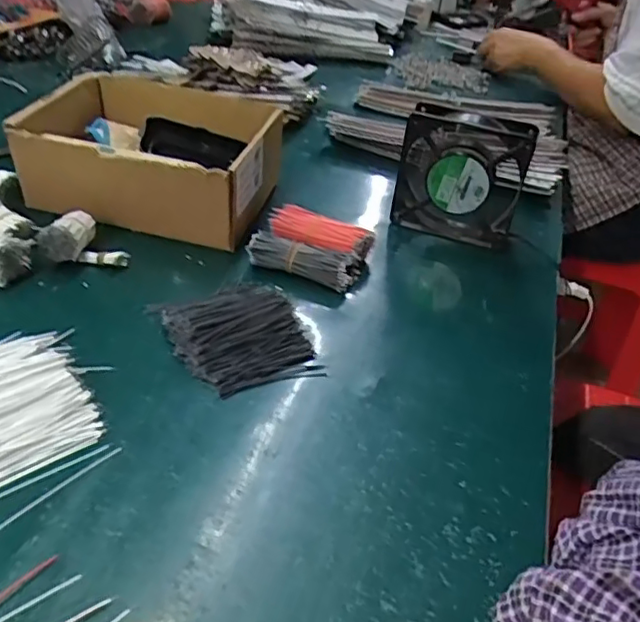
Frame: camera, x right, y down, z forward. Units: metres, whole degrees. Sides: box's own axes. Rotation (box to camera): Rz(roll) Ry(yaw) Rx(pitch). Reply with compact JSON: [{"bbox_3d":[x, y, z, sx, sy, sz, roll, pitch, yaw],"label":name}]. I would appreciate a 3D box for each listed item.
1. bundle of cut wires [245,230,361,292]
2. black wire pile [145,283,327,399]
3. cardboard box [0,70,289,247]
[{"bbox_3d":[-0.015,-0.045,0.553,0.098,0.034,0.031,18,37,14],"label":"bundle of cut wires"},{"bbox_3d":[-0.065,0.014,0.472,0.094,0.024,0.117,-14,41,-27],"label":"black wire pile"},{"bbox_3d":[-0.162,-0.156,0.609,0.211,0.078,0.167,13,36,8],"label":"cardboard box"}]

